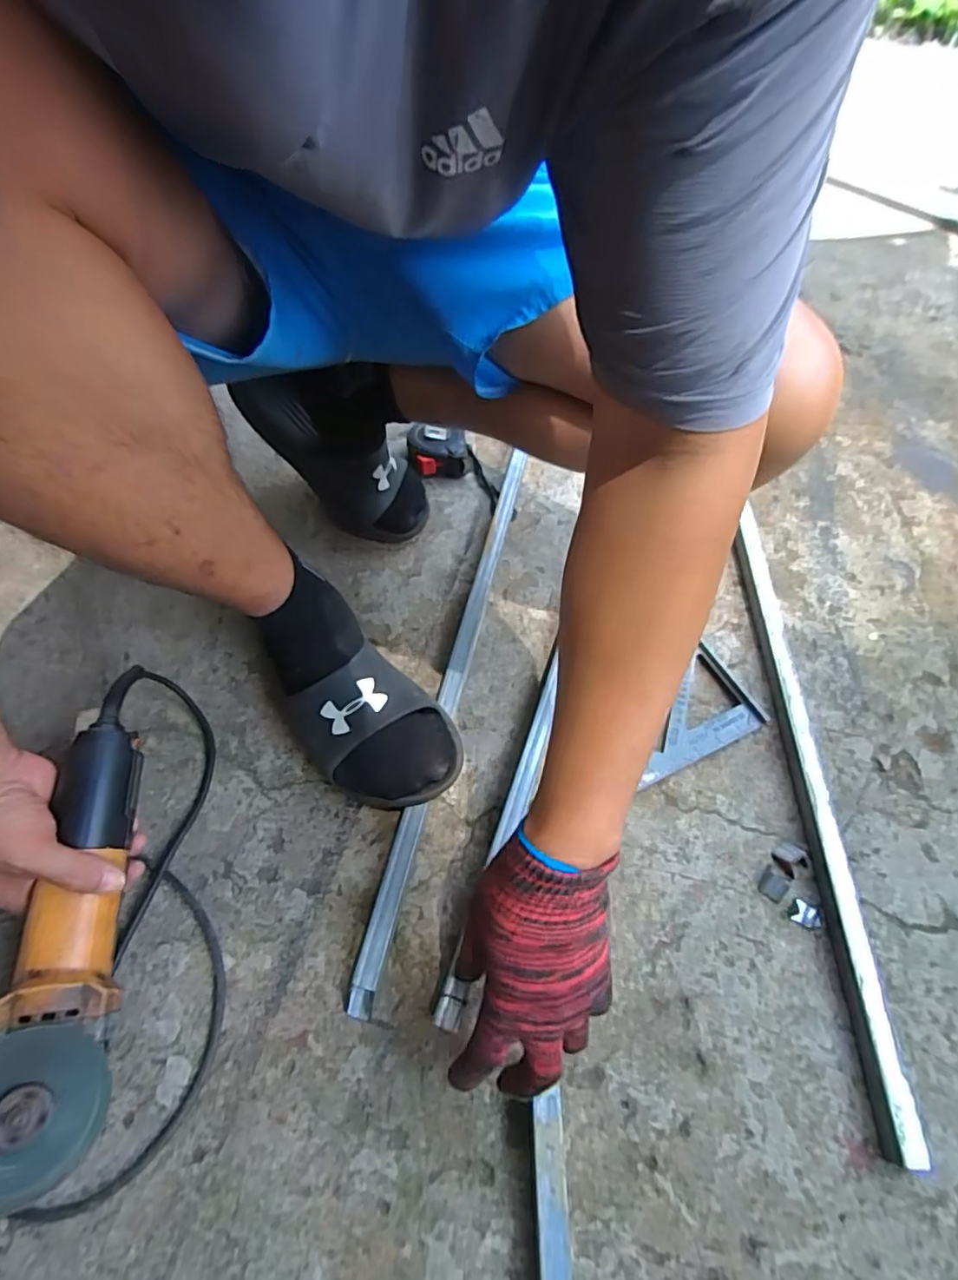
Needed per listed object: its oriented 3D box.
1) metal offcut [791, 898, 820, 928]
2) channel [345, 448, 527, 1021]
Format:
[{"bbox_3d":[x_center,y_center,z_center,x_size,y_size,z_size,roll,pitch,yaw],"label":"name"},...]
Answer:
[{"bbox_3d":[0.274,0.229,0.481,0.021,0.006,0.018,24,58,13],"label":"metal offcut"},{"bbox_3d":[-0.022,0.021,0.593,0.026,0.028,0.626,12,57,5],"label":"channel"}]

